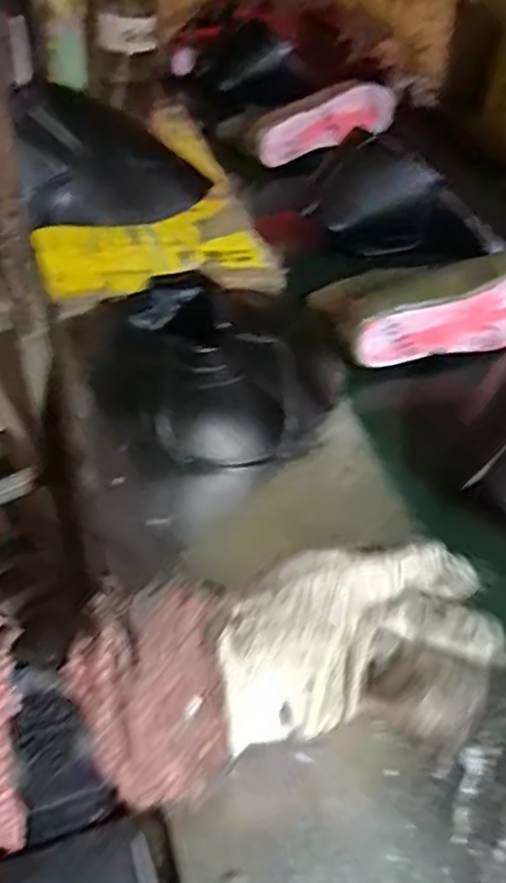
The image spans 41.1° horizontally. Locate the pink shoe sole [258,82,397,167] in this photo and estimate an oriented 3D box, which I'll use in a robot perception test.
[{"bbox_3d":[0.117,-0.458,0.970,0.257,0.072,0.029,-28,56,-29],"label":"pink shoe sole"}]

